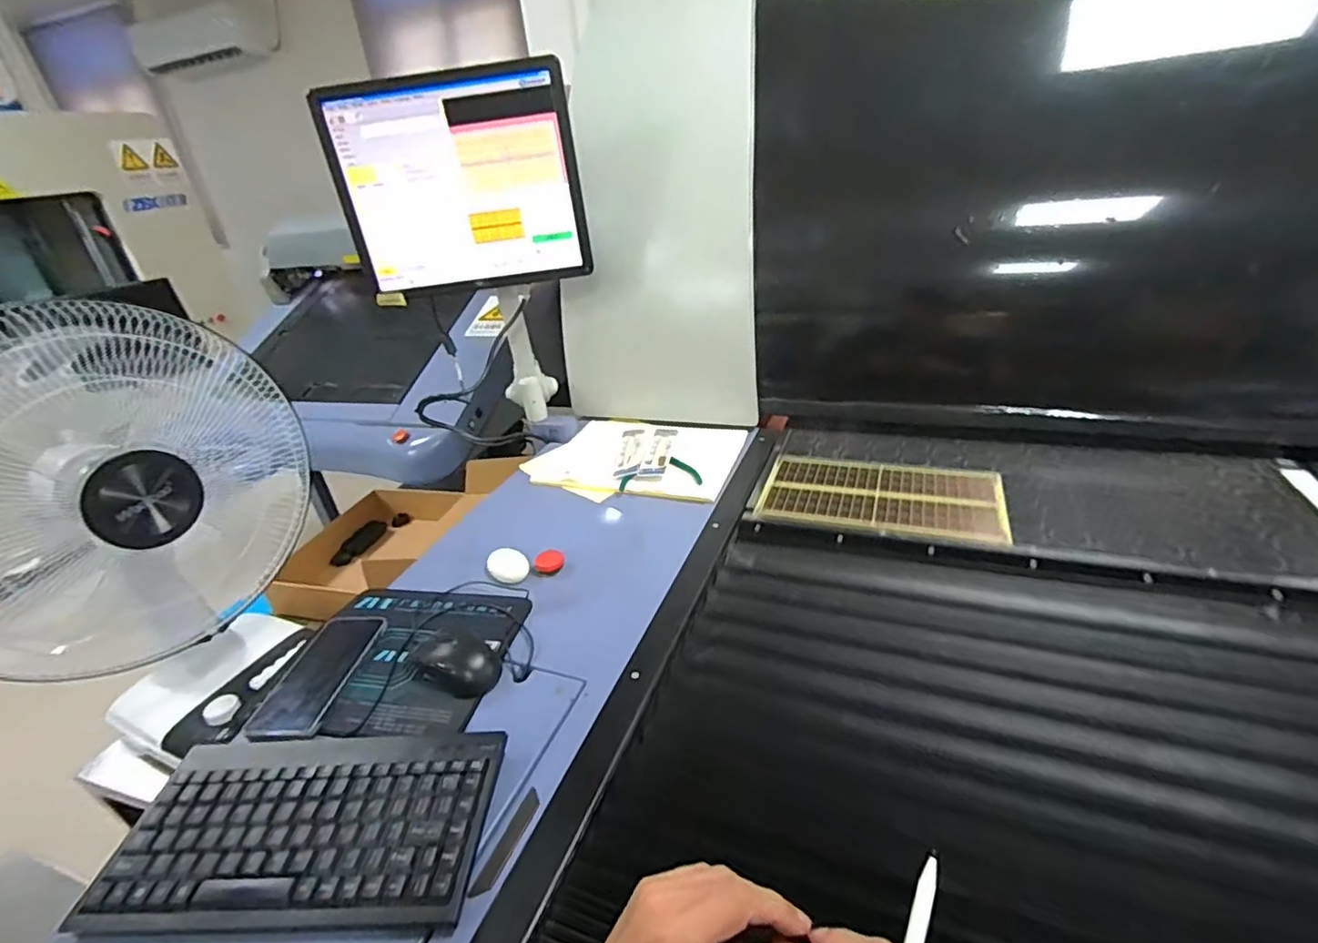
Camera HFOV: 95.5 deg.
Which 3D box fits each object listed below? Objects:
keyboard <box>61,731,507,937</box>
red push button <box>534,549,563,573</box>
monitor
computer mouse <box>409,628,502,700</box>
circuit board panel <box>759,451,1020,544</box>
[{"bbox_3d":[-0.279,0.285,0.480,0.283,0.030,0.150,-4,28,4],"label":"keyboard"},{"bbox_3d":[-0.150,0.123,0.821,0.039,0.014,0.039,-5,28,3],"label":"red push button"},{"bbox_3d":[-0.310,-0.448,0.944,0.366,0.301,0.041,-6,28,1],"label":"monitor"},{"bbox_3d":[-0.215,0.193,0.631,0.108,0.030,0.059,14,34,33],"label":"computer mouse"},{"bbox_3d":[0.315,0.032,0.859,0.313,0.009,0.181,6,30,22],"label":"circuit board panel"}]

